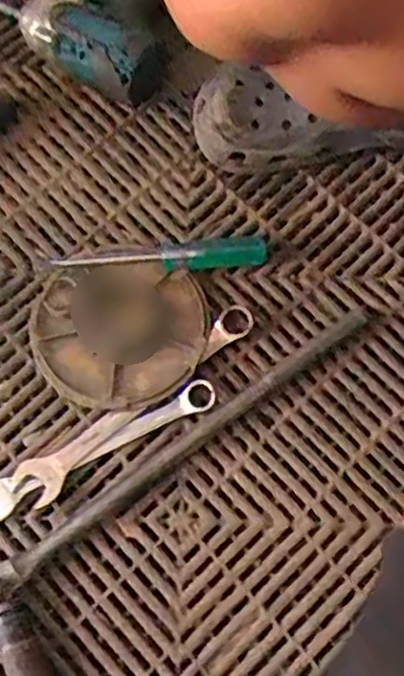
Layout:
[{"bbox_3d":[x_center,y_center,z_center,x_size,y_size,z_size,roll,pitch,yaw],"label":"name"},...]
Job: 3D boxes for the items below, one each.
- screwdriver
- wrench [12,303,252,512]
[{"bbox_3d":[-0.032,-0.067,0.599,0.175,0.023,0.028,-8,75,-4],"label":"screwdriver"},{"bbox_3d":[-0.048,0.050,0.568,0.226,0.014,0.035,-37,79,-10],"label":"wrench"}]

